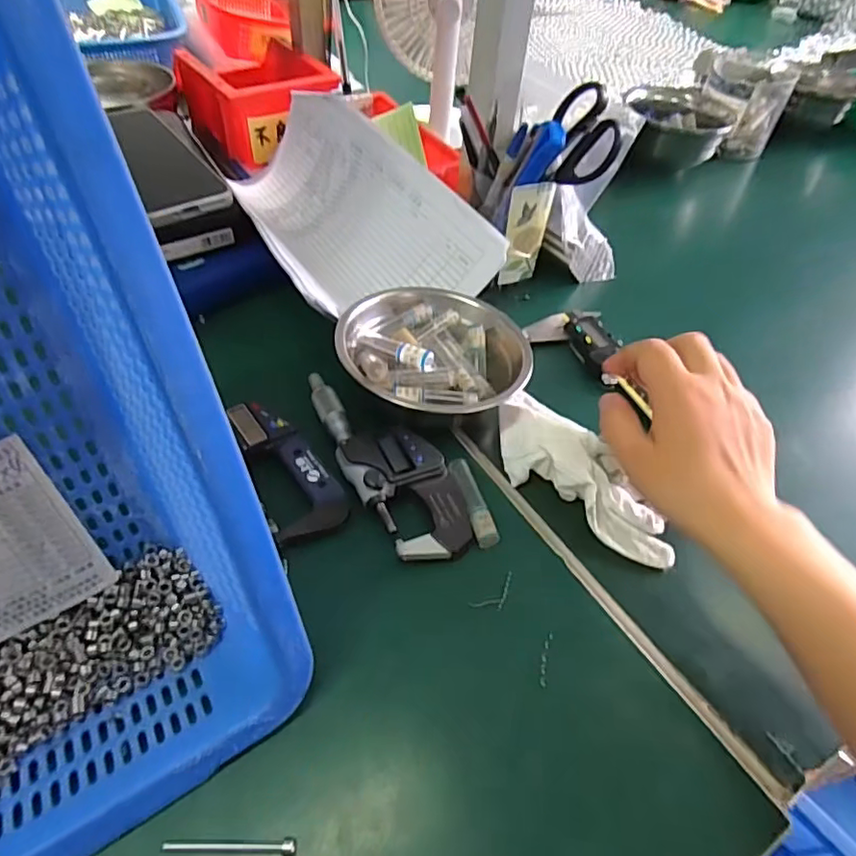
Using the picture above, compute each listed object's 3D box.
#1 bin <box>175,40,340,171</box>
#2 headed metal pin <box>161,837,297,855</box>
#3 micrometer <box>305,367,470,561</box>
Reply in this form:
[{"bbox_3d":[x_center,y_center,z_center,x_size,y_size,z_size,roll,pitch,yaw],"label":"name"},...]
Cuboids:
[{"bbox_3d":[-0.185,-0.360,0.647,0.127,0.075,0.164,-30,57,-28],"label":"bin"},{"bbox_3d":[-0.083,0.176,0.247,0.053,0.008,0.006,2,48,-2],"label":"headed metal pin"},{"bbox_3d":[-0.027,0.015,0.369,0.055,0.020,0.153,-24,54,-23],"label":"micrometer"}]

